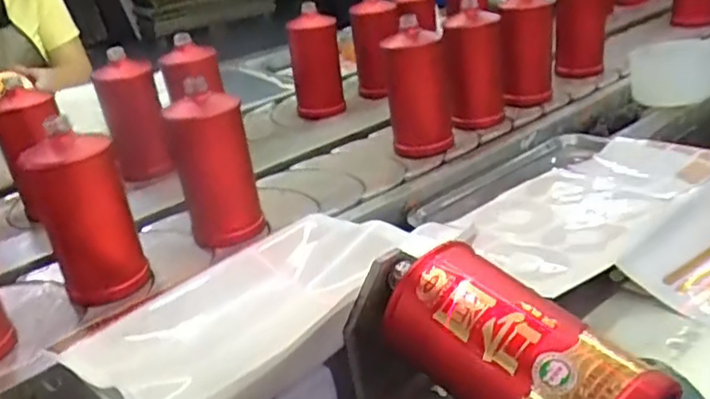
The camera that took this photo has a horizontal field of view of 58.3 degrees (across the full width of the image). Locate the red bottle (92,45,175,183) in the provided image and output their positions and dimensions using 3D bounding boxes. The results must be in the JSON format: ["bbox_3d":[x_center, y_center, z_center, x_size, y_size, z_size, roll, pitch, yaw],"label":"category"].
[{"bbox_3d":[-0.328,-0.123,0.950,0.081,0.182,0.097,-15,27,-17],"label":"red bottle"}]

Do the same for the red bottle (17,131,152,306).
[{"bbox_3d":[-0.279,0.018,0.663,0.088,0.164,0.073,-19,28,-24],"label":"red bottle"}]

